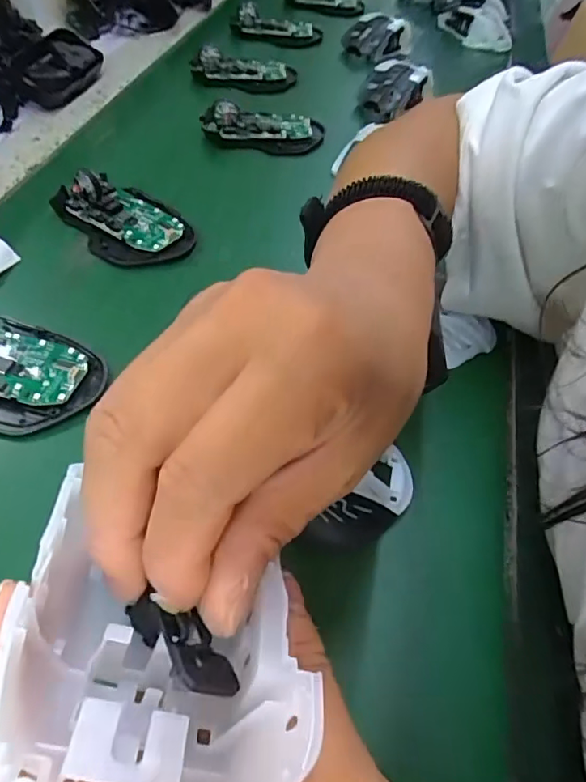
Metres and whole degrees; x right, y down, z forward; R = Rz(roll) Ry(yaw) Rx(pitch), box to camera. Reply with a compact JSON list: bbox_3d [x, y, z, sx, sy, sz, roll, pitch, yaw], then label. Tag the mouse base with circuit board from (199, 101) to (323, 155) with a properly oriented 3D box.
[{"bbox_3d":[-0.026,-0.254,0.518,0.118,0.028,0.064,-2,52,-16],"label":"mouse base with circuit board"}]

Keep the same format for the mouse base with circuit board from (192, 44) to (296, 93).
[{"bbox_3d":[-0.051,-0.358,0.599,0.116,0.023,0.070,0,52,-16],"label":"mouse base with circuit board"}]

